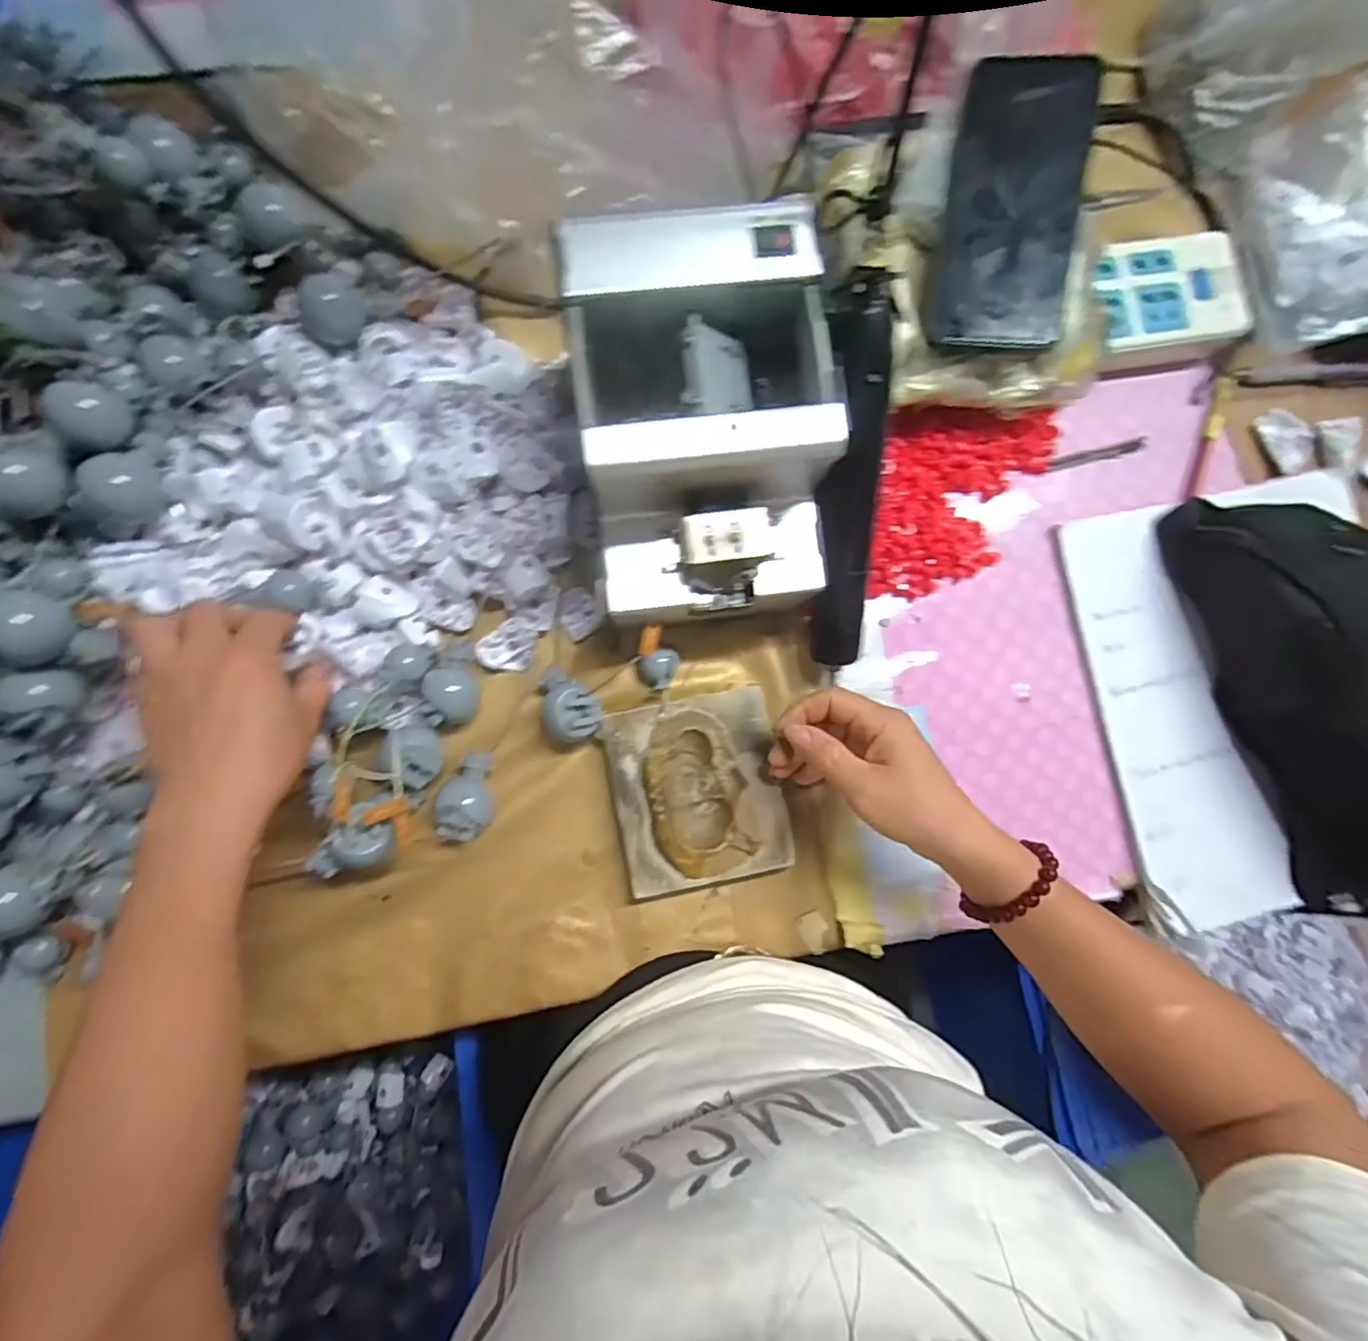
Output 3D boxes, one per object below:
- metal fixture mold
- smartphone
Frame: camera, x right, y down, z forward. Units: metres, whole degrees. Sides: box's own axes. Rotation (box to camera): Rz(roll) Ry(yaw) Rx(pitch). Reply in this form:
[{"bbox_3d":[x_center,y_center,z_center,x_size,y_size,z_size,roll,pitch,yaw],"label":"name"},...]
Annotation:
[{"bbox_3d":[0.009,0.075,0.401,0.102,0.029,0.111,-12,86,-4],"label":"metal fixture mold"},{"bbox_3d":[0.195,-0.278,0.379,0.073,0.011,0.163,8,93,16],"label":"smartphone"}]

